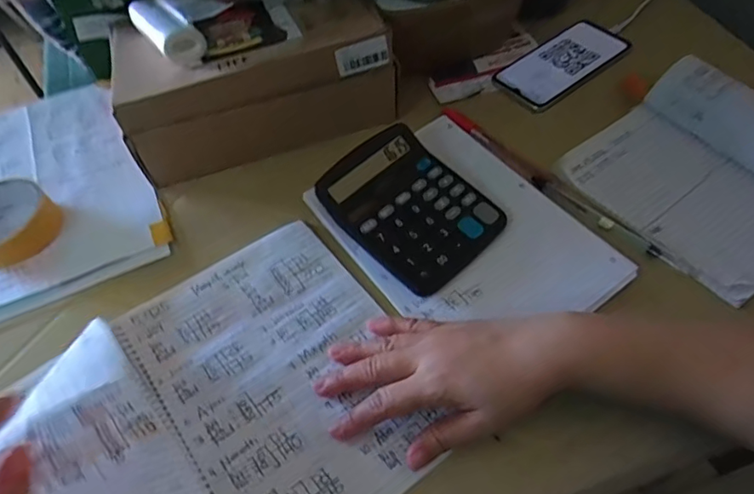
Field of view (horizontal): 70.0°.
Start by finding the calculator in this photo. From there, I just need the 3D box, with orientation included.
[{"bbox_3d":[0.030,-0.040,0.485,0.116,0.033,0.142,-39,62,-22],"label":"calculator"}]

